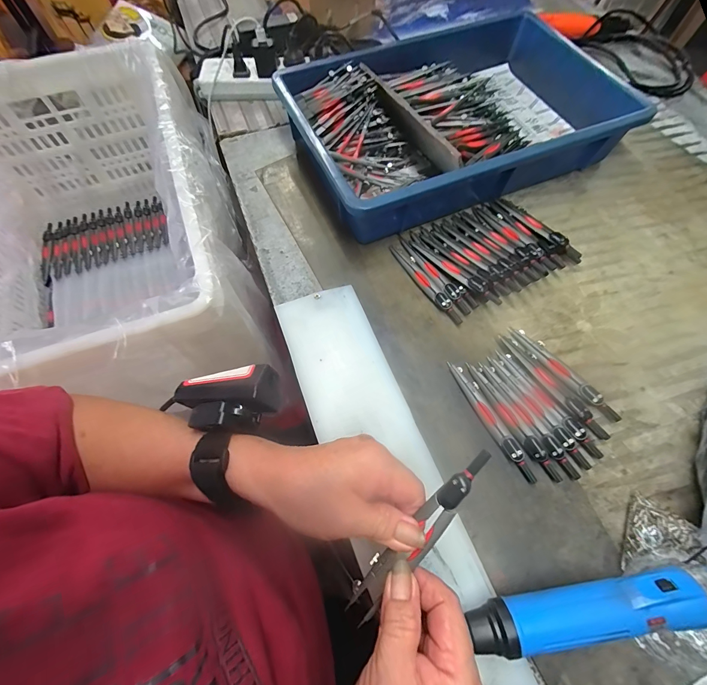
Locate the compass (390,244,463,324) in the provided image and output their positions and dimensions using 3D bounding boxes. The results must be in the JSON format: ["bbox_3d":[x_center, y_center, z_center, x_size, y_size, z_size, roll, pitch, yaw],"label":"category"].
[{"bbox_3d":[0.084,-0.073,0.398,0.015,0.014,0.127,-29,68,-13],"label":"compass"}]

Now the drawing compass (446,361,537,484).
[{"bbox_3d":[0.133,0.074,0.329,0.015,0.012,0.129,-23,67,-10],"label":"drawing compass"}]

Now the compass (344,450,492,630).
[{"bbox_3d":[0.042,0.121,0.210,0.020,0.006,0.129,42,91,17],"label":"compass"}]

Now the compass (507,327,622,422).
[{"bbox_3d":[0.218,0.030,0.352,0.021,0.013,0.129,-36,70,-15],"label":"compass"}]

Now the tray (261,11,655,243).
[{"bbox_3d":[0.148,-0.327,0.482,0.459,0.078,0.296,-23,67,-10],"label":"tray"}]

